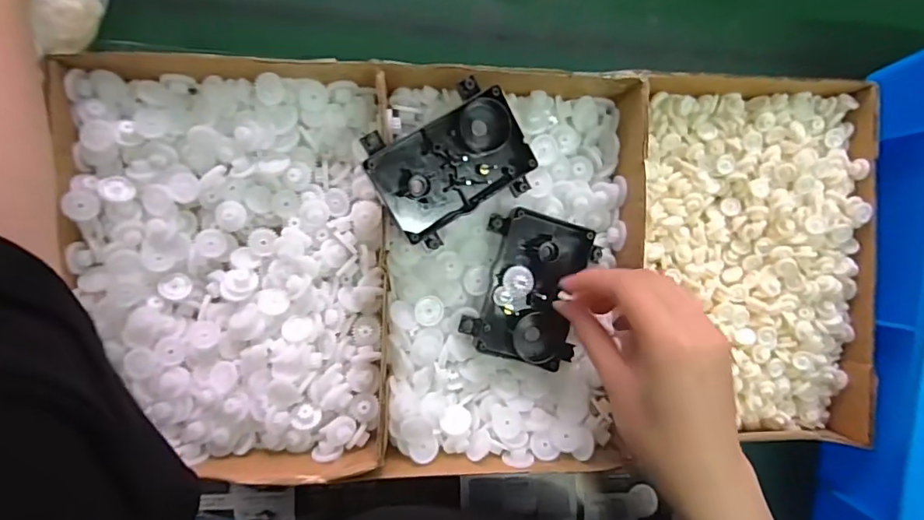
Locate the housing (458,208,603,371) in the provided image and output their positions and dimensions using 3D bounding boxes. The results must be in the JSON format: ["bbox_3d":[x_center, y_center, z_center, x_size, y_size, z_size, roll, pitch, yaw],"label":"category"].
[{"bbox_3d":[0.049,0.020,0.358,0.078,0.023,0.100,16,89,-4],"label":"housing"}]

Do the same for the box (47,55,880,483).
[{"bbox_3d":[0.016,0.006,0.363,0.532,0.058,0.266,0,90,-4],"label":"box"}]

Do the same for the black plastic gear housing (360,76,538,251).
[{"bbox_3d":[-0.006,-0.063,0.332,0.101,0.024,0.078,-35,108,-8],"label":"black plastic gear housing"}]

